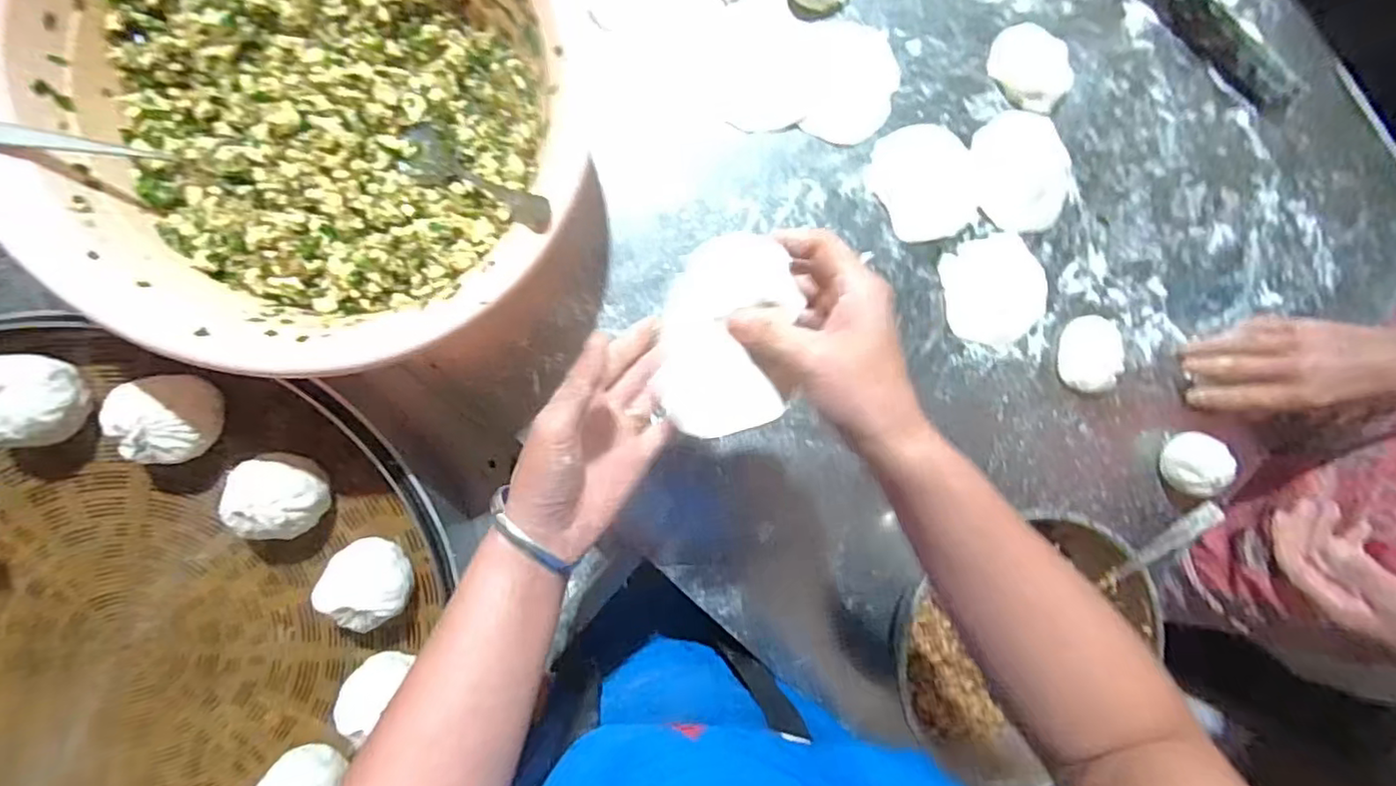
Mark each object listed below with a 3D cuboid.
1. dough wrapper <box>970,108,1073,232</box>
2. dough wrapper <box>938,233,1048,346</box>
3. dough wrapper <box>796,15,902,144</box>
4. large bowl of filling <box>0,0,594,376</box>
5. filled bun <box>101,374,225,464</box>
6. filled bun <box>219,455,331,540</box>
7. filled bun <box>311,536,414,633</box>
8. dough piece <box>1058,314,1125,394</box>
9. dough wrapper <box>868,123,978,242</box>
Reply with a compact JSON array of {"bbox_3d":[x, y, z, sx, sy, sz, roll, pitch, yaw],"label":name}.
[{"bbox_3d":[0.297,-0.202,0.575,0.094,0.006,0.104,-12,96,-8],"label":"dough wrapper"},{"bbox_3d":[0.273,-0.094,0.580,0.099,0.004,0.096,-13,96,-7],"label":"dough wrapper"},{"bbox_3d":[0.128,-0.268,0.544,0.089,0.004,0.101,11,93,-9],"label":"dough wrapper"},{"bbox_3d":[-0.248,-0.190,0.424,0.325,0.134,0.321,-1,95,-9],"label":"large bowl of filling"},{"bbox_3d":[-0.385,0.021,0.459,0.061,0.057,0.063,-16,97,-7],"label":"filled bun"},{"bbox_3d":[-0.317,0.078,0.476,0.065,0.058,0.057,26,90,-10],"label":"filled bun"},{"bbox_3d":[-0.254,0.146,0.489,0.056,0.062,0.061,-1,95,-9],"label":"filled bun"},{"bbox_3d":[0.368,-0.036,0.591,0.059,0.012,0.069,-6,95,-8],"label":"dough piece"},{"bbox_3d":[0.202,-0.187,0.563,0.095,0.004,0.098,-12,96,-7],"label":"dough wrapper"}]

